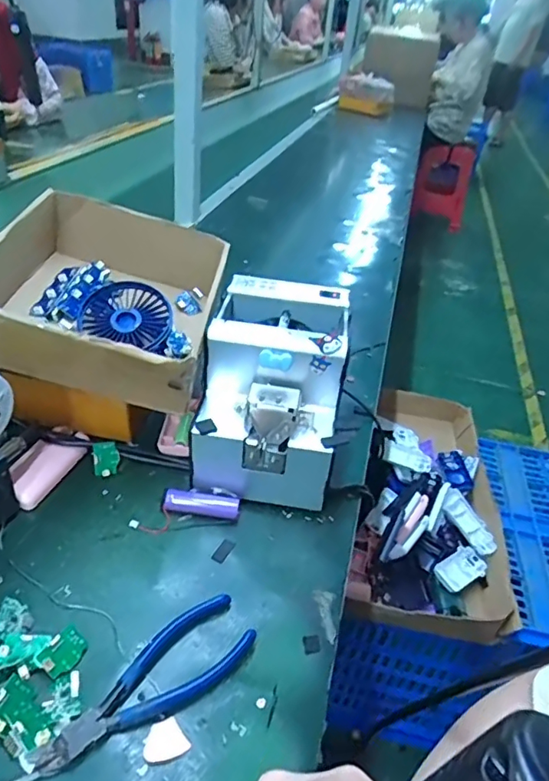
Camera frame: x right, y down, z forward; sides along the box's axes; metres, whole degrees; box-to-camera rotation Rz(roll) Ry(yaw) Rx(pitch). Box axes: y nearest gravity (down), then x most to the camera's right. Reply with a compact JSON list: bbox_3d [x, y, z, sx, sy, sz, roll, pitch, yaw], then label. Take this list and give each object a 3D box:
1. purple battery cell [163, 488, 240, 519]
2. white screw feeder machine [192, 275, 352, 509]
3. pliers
[{"bbox_3d":[-0.066,0.103,0.486,0.067,0.017,0.023,7,36,1],"label":"purple battery cell"},{"bbox_3d":[-0.001,0.001,0.519,0.121,0.156,0.166,9,36,3],"label":"white screw feeder machine"},{"bbox_3d":[-0.084,0.200,0.361,0.154,0.011,0.051,-25,46,-35],"label":"pliers"}]

